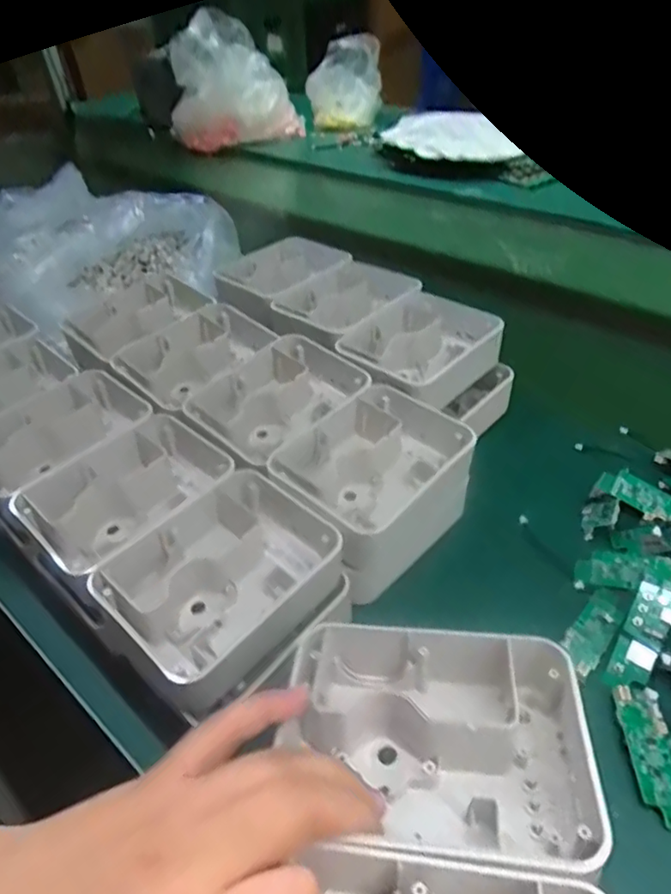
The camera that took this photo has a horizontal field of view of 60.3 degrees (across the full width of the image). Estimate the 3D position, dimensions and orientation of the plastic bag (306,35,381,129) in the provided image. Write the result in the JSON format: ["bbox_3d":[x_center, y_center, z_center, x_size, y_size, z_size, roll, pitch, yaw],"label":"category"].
[{"bbox_3d":[0.019,-0.762,1.220,0.153,0.168,0.094,-5,43,0],"label":"plastic bag"}]

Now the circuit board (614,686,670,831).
[{"bbox_3d":[0.174,0.169,0.318,0.024,0.010,0.068,0,43,5],"label":"circuit board"}]

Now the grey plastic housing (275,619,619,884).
[{"bbox_3d":[0.047,0.129,0.266,0.133,0.046,0.094,3,43,9],"label":"grey plastic housing"}]

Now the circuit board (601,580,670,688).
[{"bbox_3d":[0.192,0.120,0.361,0.024,0.005,0.069,27,76,30],"label":"circuit board"}]

